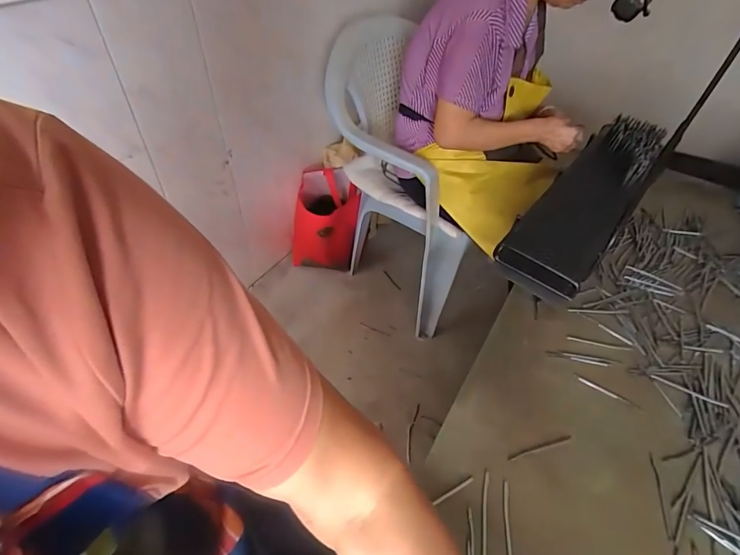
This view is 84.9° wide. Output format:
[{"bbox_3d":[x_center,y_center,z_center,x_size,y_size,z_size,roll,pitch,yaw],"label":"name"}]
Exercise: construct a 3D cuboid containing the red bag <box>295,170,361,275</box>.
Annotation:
[{"bbox_3d":[-0.141,-0.182,1.340,0.210,0.277,0.207,6,47,3],"label":"red bag"}]

